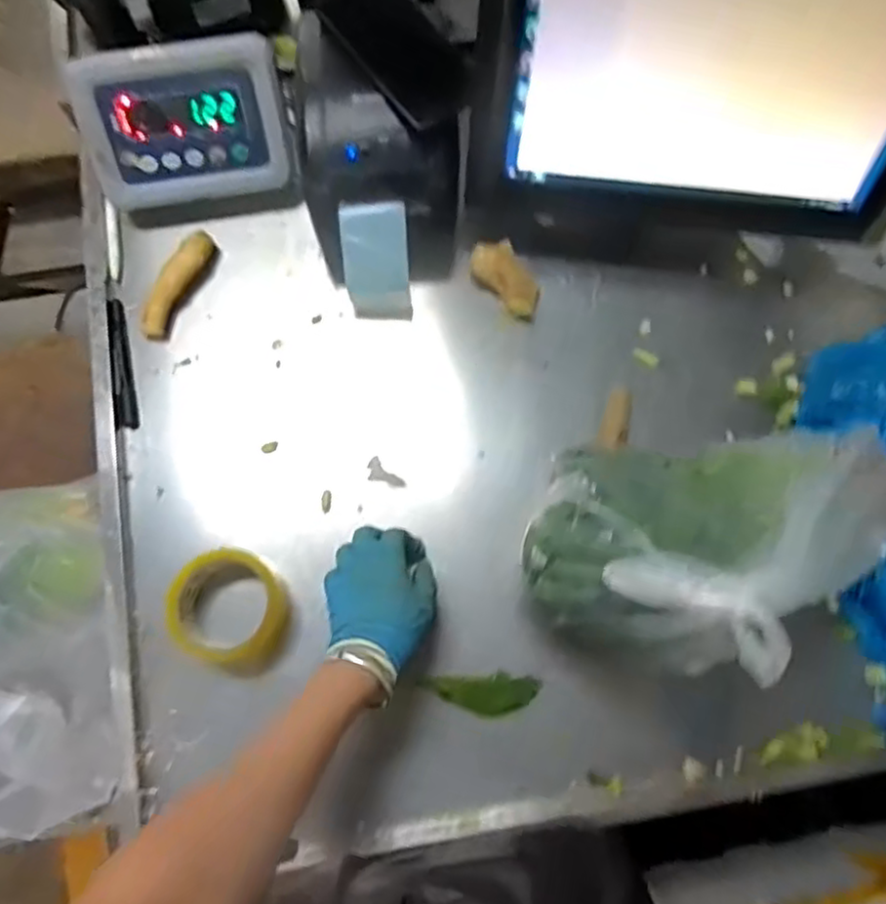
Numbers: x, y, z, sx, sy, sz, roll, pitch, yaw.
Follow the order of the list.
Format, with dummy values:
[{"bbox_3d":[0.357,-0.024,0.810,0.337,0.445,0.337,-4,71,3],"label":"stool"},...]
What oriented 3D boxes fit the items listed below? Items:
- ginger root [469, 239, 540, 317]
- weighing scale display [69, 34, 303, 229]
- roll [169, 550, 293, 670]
[{"bbox_3d":[0.066,-0.177,0.710,0.054,0.040,0.083,-26,77,-7],"label":"ginger root"},{"bbox_3d":[-0.255,-0.315,0.696,0.203,0.126,0.111,-14,76,-4],"label":"weighing scale display"},{"bbox_3d":[-0.191,0.141,0.626,0.101,0.053,0.094,0,75,-1],"label":"roll"}]

